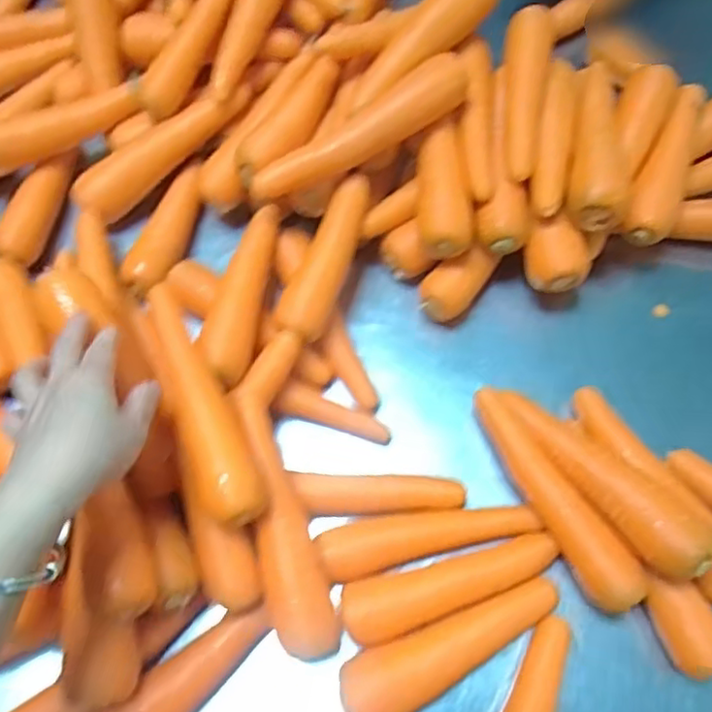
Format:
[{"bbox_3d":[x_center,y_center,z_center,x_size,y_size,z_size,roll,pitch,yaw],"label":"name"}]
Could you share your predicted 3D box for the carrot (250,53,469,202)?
[{"bbox_3d":[0.003,-0.186,0.528,0.195,0.042,0.041,-29,70,-13],"label":"carrot"}]

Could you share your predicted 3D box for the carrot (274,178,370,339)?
[{"bbox_3d":[-0.022,-0.082,0.529,0.039,0.030,0.148,19,67,7],"label":"carrot"}]

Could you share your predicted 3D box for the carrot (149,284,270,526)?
[{"bbox_3d":[-0.112,0.028,0.444,0.043,0.032,0.182,-25,69,-11],"label":"carrot"}]

